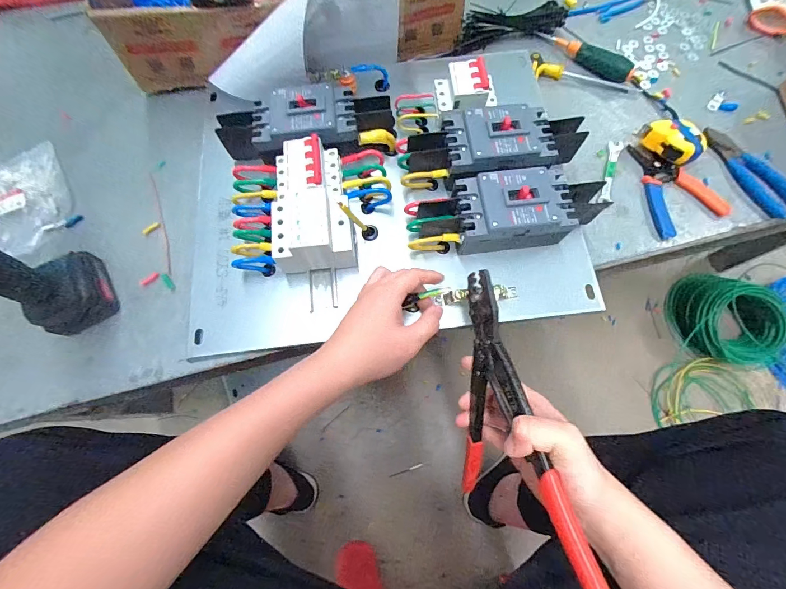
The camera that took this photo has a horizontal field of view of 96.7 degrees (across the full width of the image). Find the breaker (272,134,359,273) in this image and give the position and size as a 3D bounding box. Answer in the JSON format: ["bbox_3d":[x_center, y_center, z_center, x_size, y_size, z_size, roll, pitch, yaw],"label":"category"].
[{"bbox_3d":[-0.095,-0.104,0.422,0.093,0.077,0.147,-5,71,-3],"label":"breaker"}]

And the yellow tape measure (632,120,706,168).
[{"bbox_3d":[0.403,-0.219,0.499,0.069,0.035,0.079,-31,74,-11],"label":"yellow tape measure"}]

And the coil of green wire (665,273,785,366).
[{"bbox_3d":[0.785,0.052,0.812,0.188,0.118,0.199,0,71,-1],"label":"coil of green wire"}]

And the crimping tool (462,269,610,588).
[{"bbox_3d":[0.095,0.119,0.351,0.047,0.159,0.265,-12,71,-5],"label":"crimping tool"}]

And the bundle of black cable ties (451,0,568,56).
[{"bbox_3d":[0.189,-0.443,0.577,0.195,0.035,0.045,-15,72,-6],"label":"bundle of black cable ties"}]

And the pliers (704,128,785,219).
[{"bbox_3d":[0.511,-0.179,0.495,0.060,0.011,0.156,-26,73,-9],"label":"pliers"}]

